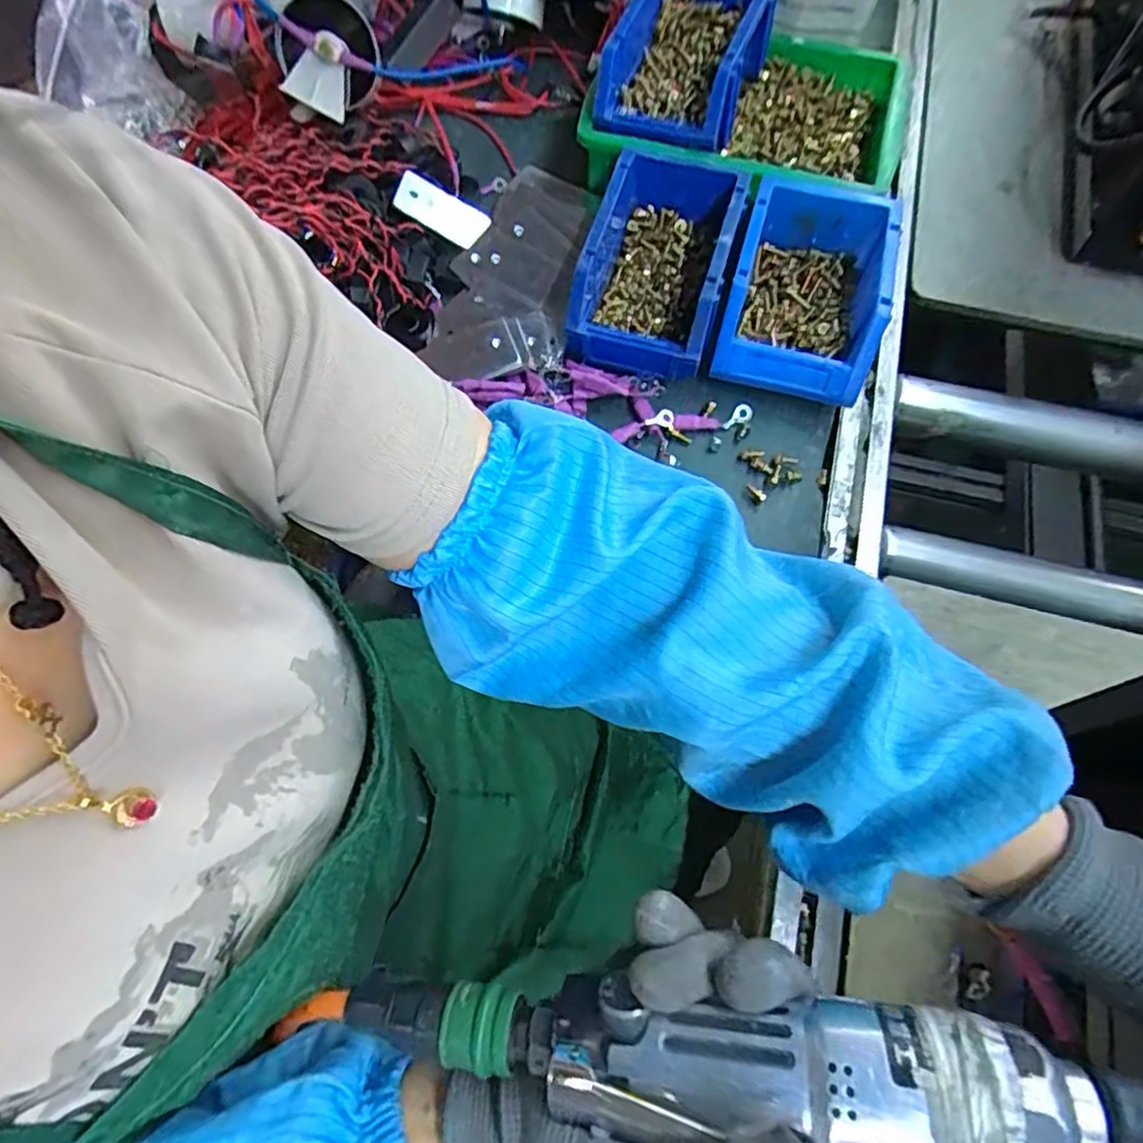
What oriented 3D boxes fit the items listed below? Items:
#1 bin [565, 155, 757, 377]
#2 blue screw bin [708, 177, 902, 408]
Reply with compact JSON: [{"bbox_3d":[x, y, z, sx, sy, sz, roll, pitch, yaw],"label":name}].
[{"bbox_3d":[0.067,-0.238,0.505,0.099,0.062,0.174,15,67,7],"label":"bin"},{"bbox_3d":[0.178,-0.215,0.495,0.110,0.059,0.160,16,67,7],"label":"blue screw bin"}]

